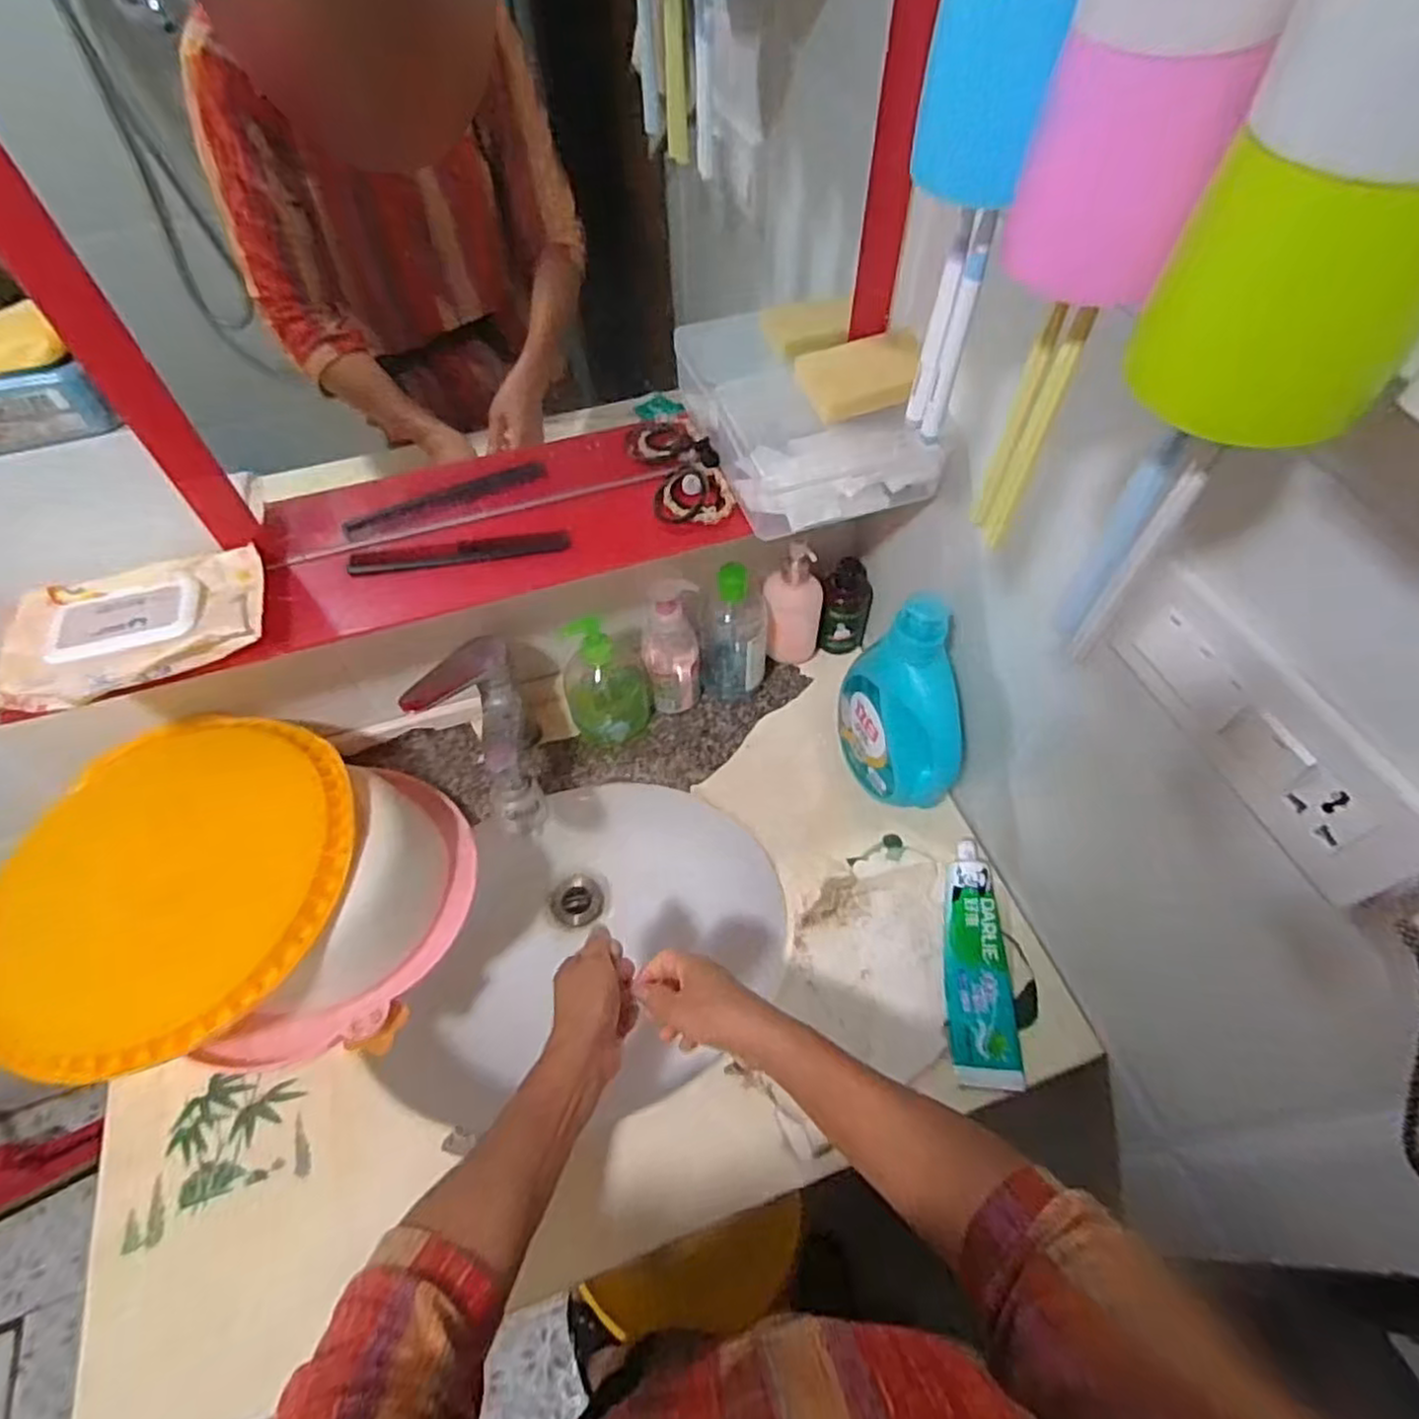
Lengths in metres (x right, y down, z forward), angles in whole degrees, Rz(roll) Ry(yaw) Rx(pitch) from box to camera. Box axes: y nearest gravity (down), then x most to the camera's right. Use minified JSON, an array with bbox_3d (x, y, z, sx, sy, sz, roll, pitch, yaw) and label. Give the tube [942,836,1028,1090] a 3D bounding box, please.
[{"bbox_3d":[0.235,0.216,0.635,0.056,0.030,0.201,3,56,3],"label":"tube"}]

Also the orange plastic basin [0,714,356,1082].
[{"bbox_3d":[-0.437,0.139,0.599,0.275,0.035,0.300,22,59,15],"label":"orange plastic basin"}]

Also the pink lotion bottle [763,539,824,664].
[{"bbox_3d":[0.088,-0.110,0.772,0.063,0.160,0.044,9,57,7],"label":"pink lotion bottle"}]

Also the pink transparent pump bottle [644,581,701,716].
[{"bbox_3d":[-0.038,-0.061,0.743,0.055,0.161,0.049,-8,56,-4],"label":"pink transparent pump bottle"}]

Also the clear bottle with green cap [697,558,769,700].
[{"bbox_3d":[0.026,-0.087,0.767,0.073,0.178,0.073,1,56,1],"label":"clear bottle with green cap"}]

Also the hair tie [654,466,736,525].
[{"bbox_3d":[-0.012,-0.179,0.613,0.066,0.019,0.059,1,56,1],"label":"hair tie"}]

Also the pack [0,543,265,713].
[{"bbox_3d":[-0.408,-0.062,0.523,0.164,0.024,0.109,-12,57,-7],"label":"pack"}]

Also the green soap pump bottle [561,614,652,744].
[{"bbox_3d":[-0.105,-0.029,0.726,0.085,0.136,0.068,-8,56,-4],"label":"green soap pump bottle"}]

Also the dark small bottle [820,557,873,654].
[{"bbox_3d":[0.151,-0.113,0.798,0.052,0.111,0.050,0,56,1],"label":"dark small bottle"}]

